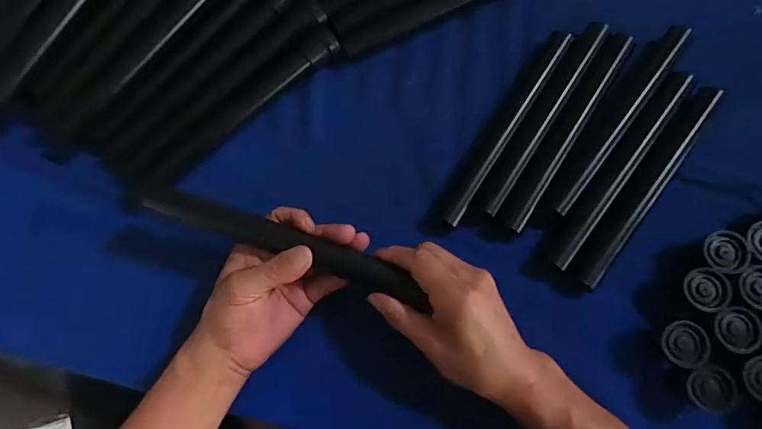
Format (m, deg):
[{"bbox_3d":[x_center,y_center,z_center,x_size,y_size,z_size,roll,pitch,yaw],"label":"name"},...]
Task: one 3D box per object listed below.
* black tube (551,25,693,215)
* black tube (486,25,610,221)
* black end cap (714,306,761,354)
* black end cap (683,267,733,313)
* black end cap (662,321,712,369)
[{"bbox_3d":[0.219,-0.088,0.404,0.021,0.015,0.209,36,81,10],"label":"black tube"},{"bbox_3d":[0.153,-0.091,0.408,0.021,0.016,0.209,31,80,9],"label":"black tube"},{"bbox_3d":[0.277,0.089,0.344,0.031,0.008,0.033,-1,77,3],"label":"black end cap"},{"bbox_3d":[0.260,0.058,0.352,0.030,0.016,0.031,-1,77,3],"label":"black end cap"},{"bbox_3d":[0.238,0.102,0.351,0.031,0.020,0.033,-1,77,3],"label":"black end cap"}]

